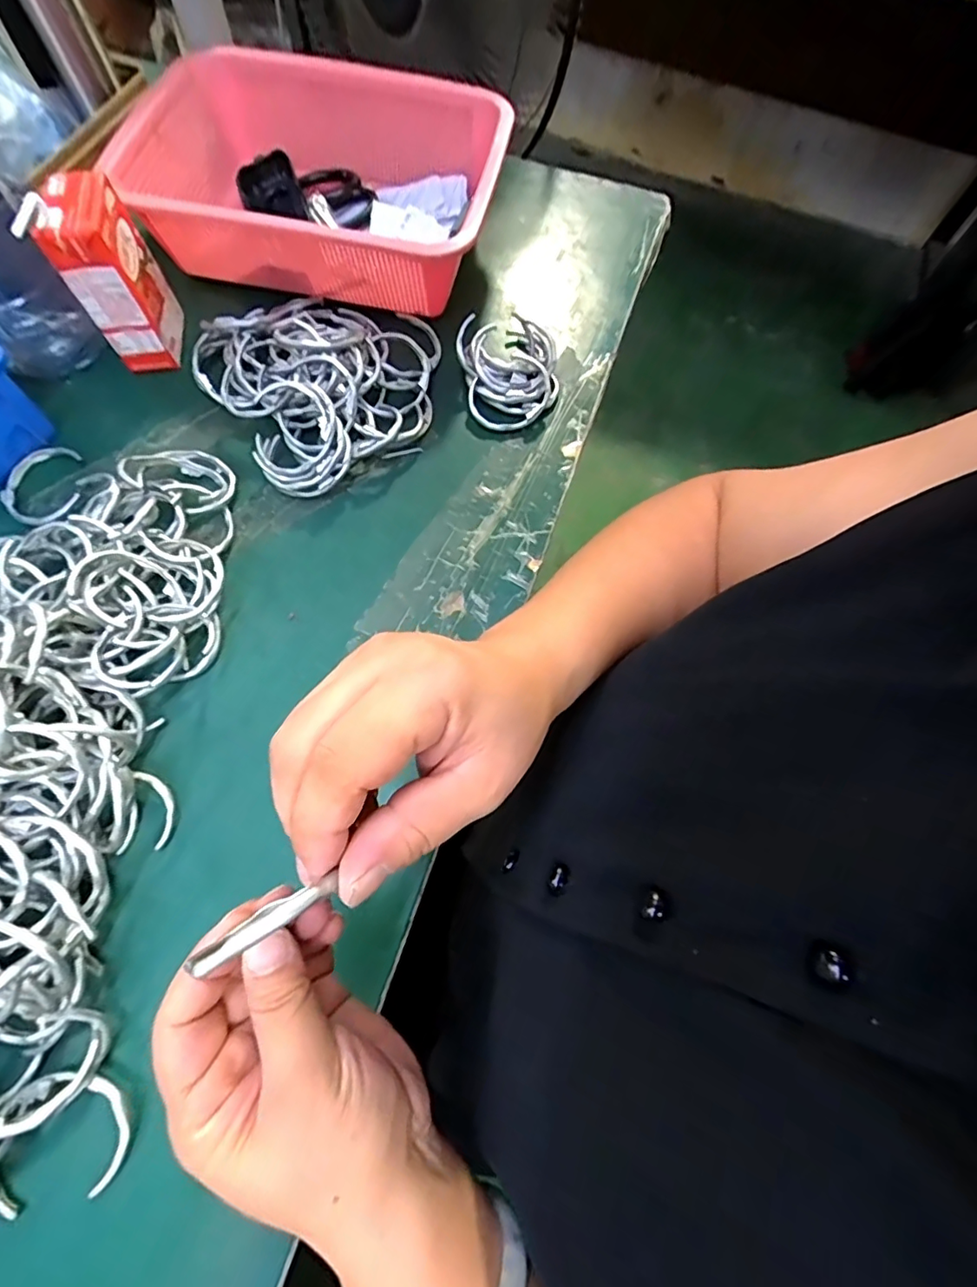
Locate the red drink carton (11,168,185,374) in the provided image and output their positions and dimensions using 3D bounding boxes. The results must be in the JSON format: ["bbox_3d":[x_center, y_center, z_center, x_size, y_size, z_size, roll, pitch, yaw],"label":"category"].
[{"bbox_3d":[-0.280,-0.275,0.406,0.043,0.111,0.072,-3,68,-4],"label":"red drink carton"}]

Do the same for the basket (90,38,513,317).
[{"bbox_3d":[-0.149,-0.402,0.464,0.315,0.076,0.207,12,68,2],"label":"basket"}]

